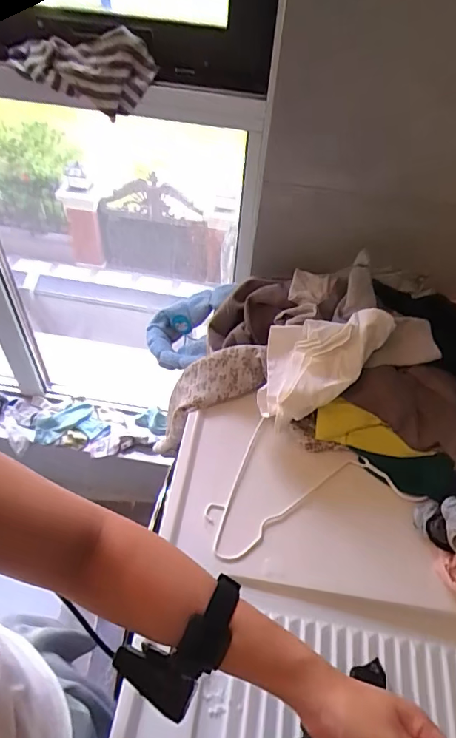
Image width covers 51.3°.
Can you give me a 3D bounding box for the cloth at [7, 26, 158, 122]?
[{"bbox_3d":[-0.214,-0.442,0.709,0.203,0.082,0.077,-5,51,-10],"label":"cloth"}]

